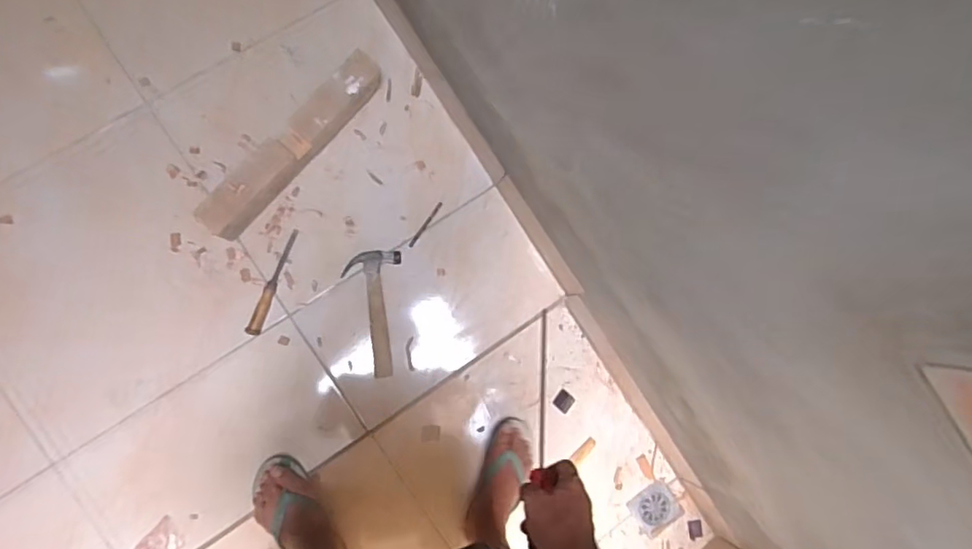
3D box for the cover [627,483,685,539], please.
[{"bbox_3d":[0.385,0.531,1.320,0.100,0.007,0.106,-36,93,-10],"label":"cover"}]

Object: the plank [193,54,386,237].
[{"bbox_3d":[-0.368,-0.249,1.113,0.078,0.121,0.436,42,83,-5],"label":"plank"}]

